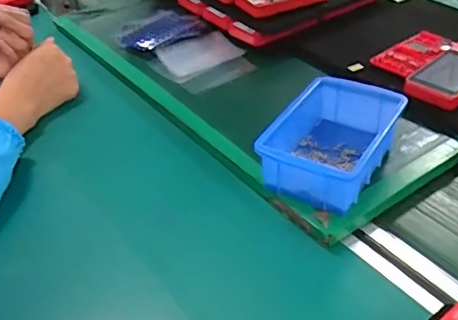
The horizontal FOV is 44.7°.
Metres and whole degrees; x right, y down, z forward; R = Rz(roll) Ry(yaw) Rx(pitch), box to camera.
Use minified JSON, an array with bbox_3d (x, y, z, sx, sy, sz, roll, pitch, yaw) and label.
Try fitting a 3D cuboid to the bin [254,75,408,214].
[{"bbox_3d":[0.102,-0.018,0.538,0.095,0.054,0.145,20,44,26],"label":"bin"}]

